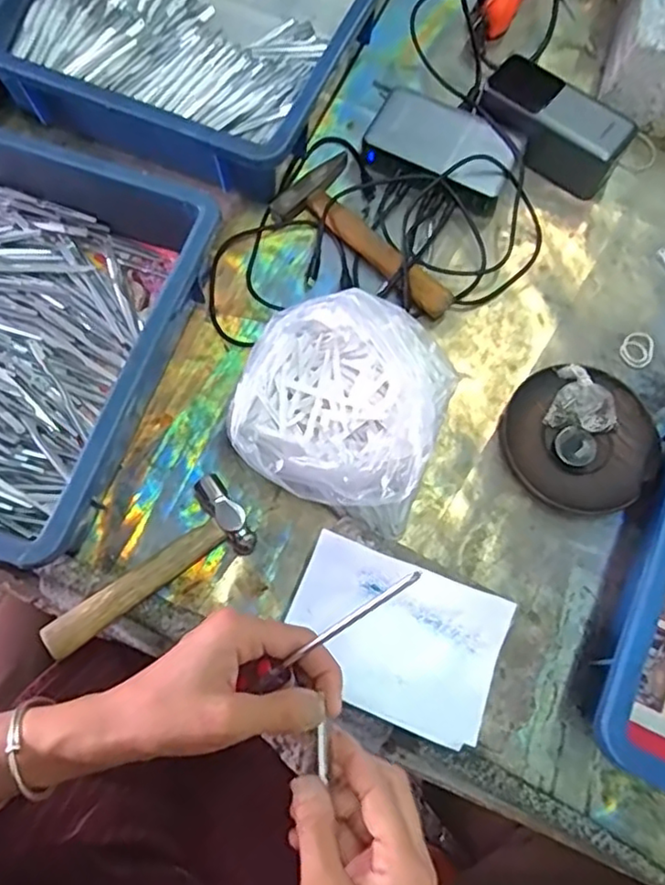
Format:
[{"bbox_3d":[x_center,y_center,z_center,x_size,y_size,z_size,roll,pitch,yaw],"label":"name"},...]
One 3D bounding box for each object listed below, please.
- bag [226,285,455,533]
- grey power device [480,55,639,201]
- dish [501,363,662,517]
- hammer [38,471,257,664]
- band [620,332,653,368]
[{"bbox_3d":[0.006,-0.023,0.443,0.136,0.095,0.133,20,72,4],"label":"bag"},{"bbox_3d":[0.195,-0.281,0.559,0.133,0.058,0.066,34,74,8],"label":"grey power device"},{"bbox_3d":[0.193,-0.002,0.488,0.113,0.016,0.113,1,72,-2],"label":"dish"},{"bbox_3d":[-0.129,0.090,0.441,0.153,0.021,0.061,-37,77,-13],"label":"hammer"},{"bbox_3d":[0.253,-0.076,0.520,0.032,0.004,0.026,-40,78,-13],"label":"band"}]

